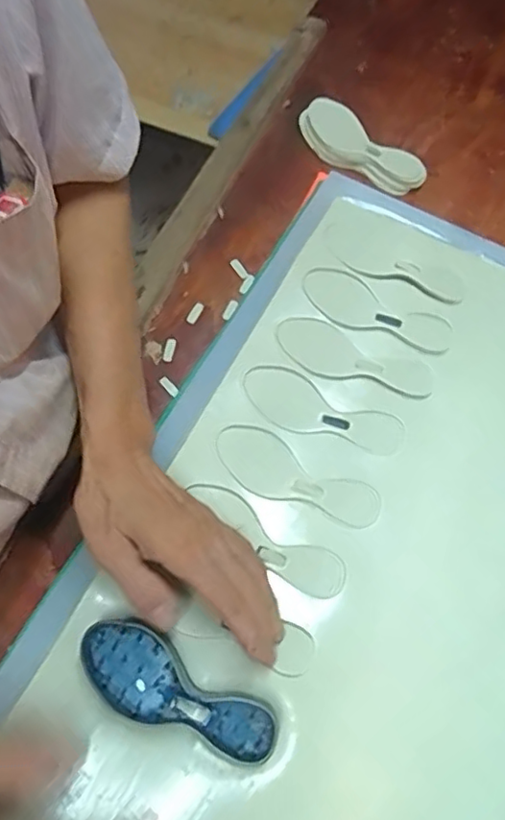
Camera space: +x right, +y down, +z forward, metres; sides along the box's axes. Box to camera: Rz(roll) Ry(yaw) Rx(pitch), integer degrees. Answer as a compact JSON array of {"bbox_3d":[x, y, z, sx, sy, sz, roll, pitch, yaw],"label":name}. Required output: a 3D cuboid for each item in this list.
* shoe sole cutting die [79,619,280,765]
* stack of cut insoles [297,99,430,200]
[{"bbox_3d":[-0.050,0.184,0.387,0.134,0.016,0.049,30,72,10],"label":"shoe sole cutting die"},{"bbox_3d":[0.110,-0.272,0.622,0.143,0.020,0.053,40,74,13],"label":"stack of cut insoles"}]

